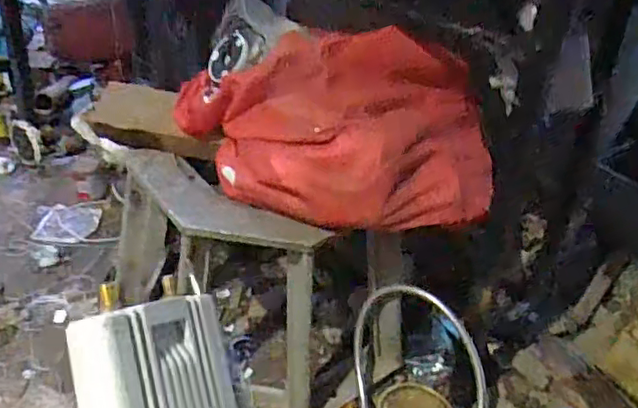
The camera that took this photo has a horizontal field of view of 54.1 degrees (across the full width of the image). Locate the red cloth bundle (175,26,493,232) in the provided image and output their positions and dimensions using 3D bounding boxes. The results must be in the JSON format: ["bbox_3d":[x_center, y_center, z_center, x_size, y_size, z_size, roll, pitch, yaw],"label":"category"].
[{"bbox_3d":[0.023,-0.103,0.821,0.417,0.179,0.239,3,34,-4],"label":"red cloth bundle"}]

